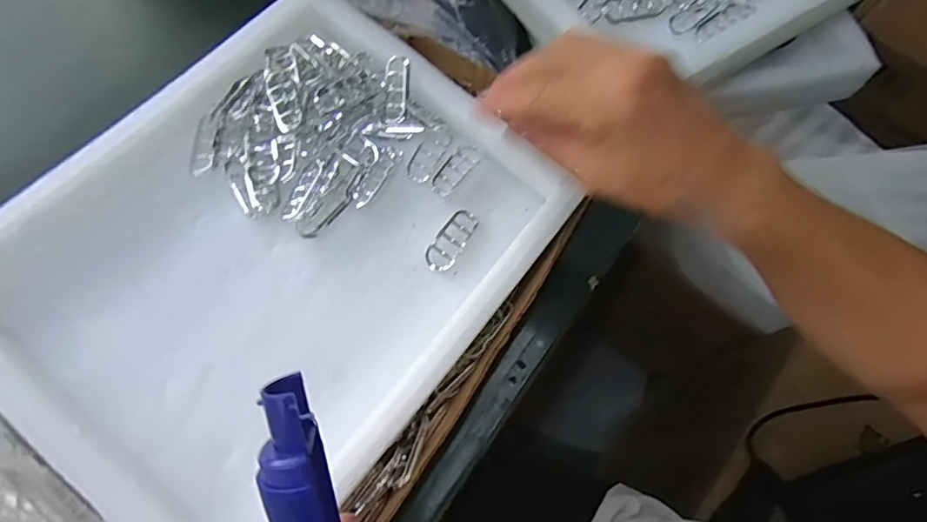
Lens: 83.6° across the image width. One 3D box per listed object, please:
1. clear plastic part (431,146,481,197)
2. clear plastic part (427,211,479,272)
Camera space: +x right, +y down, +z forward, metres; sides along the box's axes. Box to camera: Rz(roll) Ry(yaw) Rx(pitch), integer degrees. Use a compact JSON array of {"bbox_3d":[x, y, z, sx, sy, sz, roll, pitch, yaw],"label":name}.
[{"bbox_3d":[-0.007,-0.071,0.403,0.019,0.005,0.048,39,71,11],"label":"clear plastic part"},{"bbox_3d":[-0.009,-0.016,0.381,0.022,0.008,0.055,29,70,8],"label":"clear plastic part"}]

